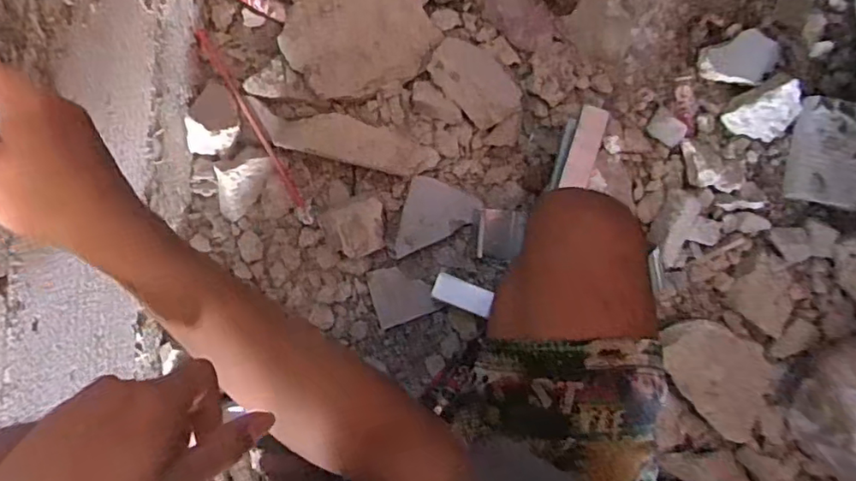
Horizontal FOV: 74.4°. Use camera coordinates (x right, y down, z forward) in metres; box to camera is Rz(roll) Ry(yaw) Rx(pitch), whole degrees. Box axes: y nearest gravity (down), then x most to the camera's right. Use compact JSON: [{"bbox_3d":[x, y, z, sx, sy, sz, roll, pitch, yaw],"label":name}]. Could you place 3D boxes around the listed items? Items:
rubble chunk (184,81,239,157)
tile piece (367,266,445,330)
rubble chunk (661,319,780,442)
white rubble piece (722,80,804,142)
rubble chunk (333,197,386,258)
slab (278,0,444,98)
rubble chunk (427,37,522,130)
[{"bbox_3d":[-0.273,-0.157,0.712,0.062,0.035,0.092,-2,93,-1],"label":"rubble chunk"},{"bbox_3d":[-0.032,0.072,0.775,0.086,0.016,0.079,-16,93,0],"label":"tile piece"},{"bbox_3d":[0.392,0.174,0.750,0.115,0.038,0.167,-41,93,2],"label":"rubble chunk"},{"bbox_3d":[0.463,-0.170,0.771,0.084,0.056,0.072,-35,93,1],"label":"white rubble piece"},{"bbox_3d":[-0.088,-0.016,0.743,0.062,0.054,0.074,-9,93,0],"label":"rubble chunk"},{"bbox_3d":[-0.082,-0.272,0.732,0.199,0.025,0.149,-35,101,-8],"label":"slab"},{"bbox_3d":[0.065,-0.209,0.735,0.127,0.029,0.080,43,92,-3],"label":"rubble chunk"}]

